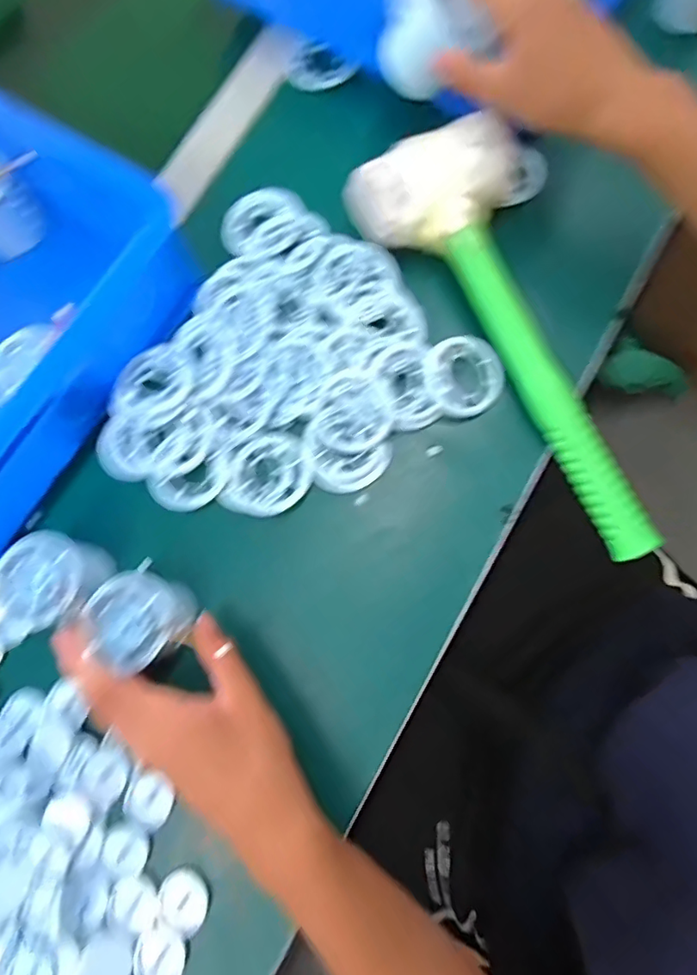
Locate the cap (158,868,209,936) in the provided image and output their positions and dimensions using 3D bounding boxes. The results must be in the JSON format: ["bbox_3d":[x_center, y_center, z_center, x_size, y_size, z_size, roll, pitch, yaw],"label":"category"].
[{"bbox_3d":[-0.105,0.263,0.347,0.030,0.004,0.037,-22,80,-5],"label":"cap"}]

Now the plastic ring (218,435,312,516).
[{"bbox_3d":[-0.058,-0.008,0.396,0.057,0.010,0.060,0,79,-1],"label":"plastic ring"}]

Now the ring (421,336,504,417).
[{"bbox_3d":[0.085,-0.082,0.401,0.057,0.006,0.056,0,89,-14],"label":"ring"}]

